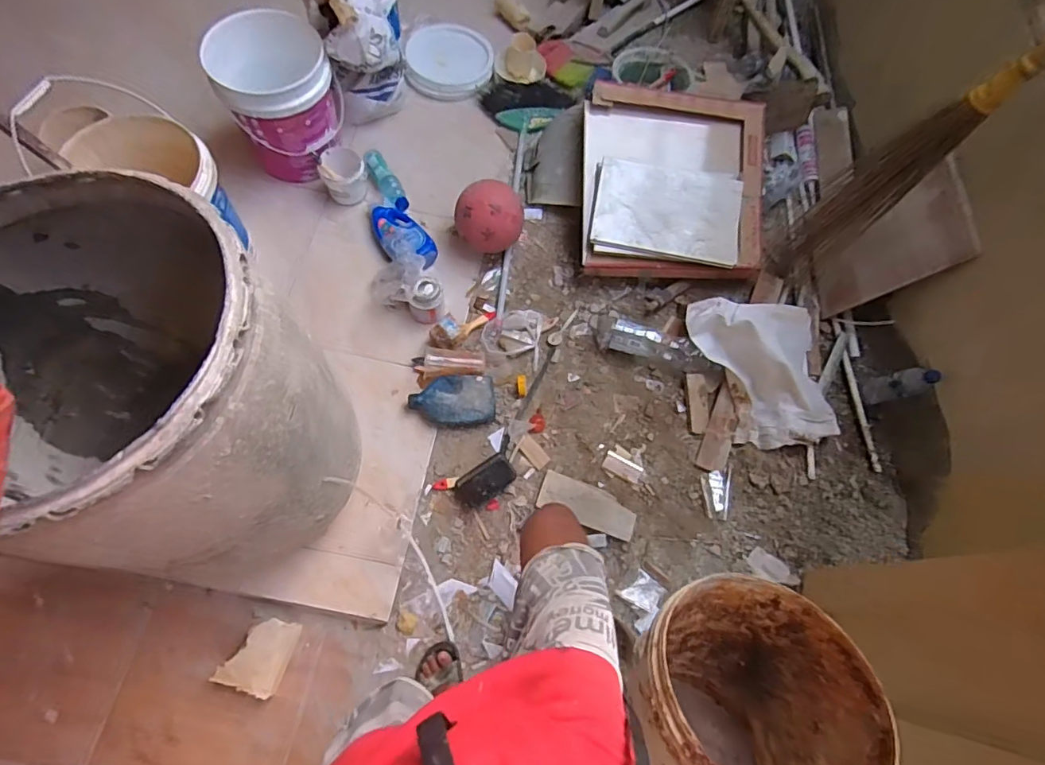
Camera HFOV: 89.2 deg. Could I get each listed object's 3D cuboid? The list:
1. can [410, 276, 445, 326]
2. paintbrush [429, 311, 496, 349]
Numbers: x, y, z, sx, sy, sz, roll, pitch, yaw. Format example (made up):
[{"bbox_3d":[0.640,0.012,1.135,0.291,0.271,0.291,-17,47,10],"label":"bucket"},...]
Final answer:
[{"bbox_3d":[-0.249,-0.219,1.422,0.090,0.098,0.105,20,72,2],"label":"can"},{"bbox_3d":[-0.159,-0.153,1.445,0.200,0.049,0.078,-26,74,-37],"label":"paintbrush"}]

